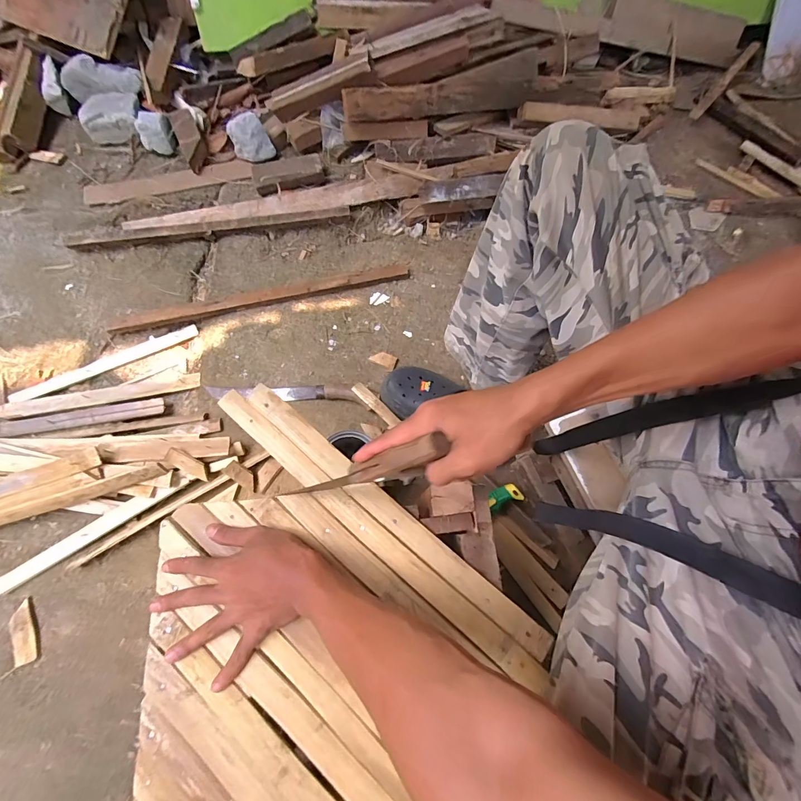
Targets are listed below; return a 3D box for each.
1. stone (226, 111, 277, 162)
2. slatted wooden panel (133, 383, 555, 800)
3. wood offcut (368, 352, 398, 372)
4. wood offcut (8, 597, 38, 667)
[{"bbox_3d":[-0.373,-0.653,0.945,0.097,0.089,0.055,-19,73,-8],"label":"stone"},{"bbox_3d":[-0.129,0.254,0.398,0.440,0.019,0.383,38,74,11],"label":"slatted wooden panel"},{"bbox_3d":[-0.036,-0.089,0.815,0.057,0.010,0.034,25,72,7],"label":"wood offcut"},{"bbox_3d":[-0.635,0.390,0.635,0.039,0.011,0.096,-23,73,-9],"label":"wood offcut"}]

